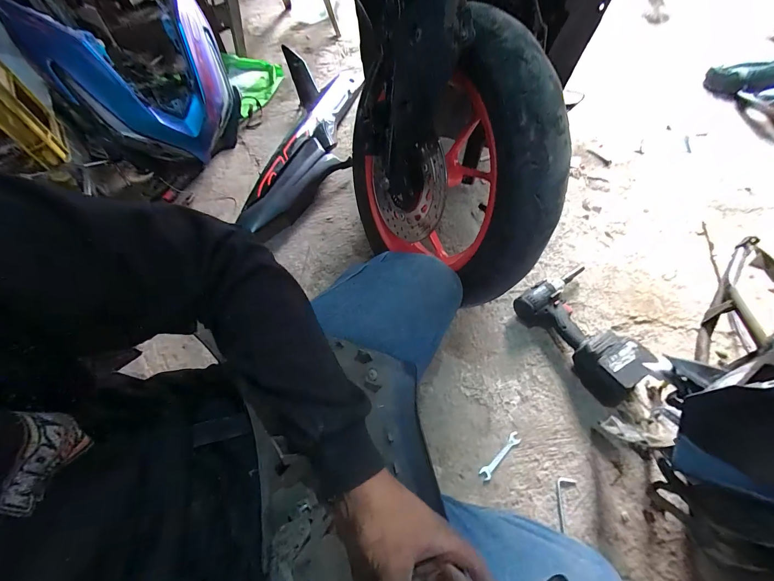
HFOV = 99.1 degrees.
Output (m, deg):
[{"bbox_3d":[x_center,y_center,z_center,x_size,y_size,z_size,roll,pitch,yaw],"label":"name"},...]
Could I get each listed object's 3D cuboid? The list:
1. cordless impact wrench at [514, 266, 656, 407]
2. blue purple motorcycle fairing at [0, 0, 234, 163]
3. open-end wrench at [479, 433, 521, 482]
[{"bbox_3d":[0.427,0.078,0.693,0.198,0.099,0.265,-24,60,-11],"label":"cordless impact wrench"},{"bbox_3d":[-0.655,-0.577,0.902,0.418,0.335,0.280,-25,61,-10],"label":"blue purple motorcycle fairing"},{"bbox_3d":[0.212,0.307,0.613,0.104,0.004,0.021,-39,65,-17],"label":"open-end wrench"}]

